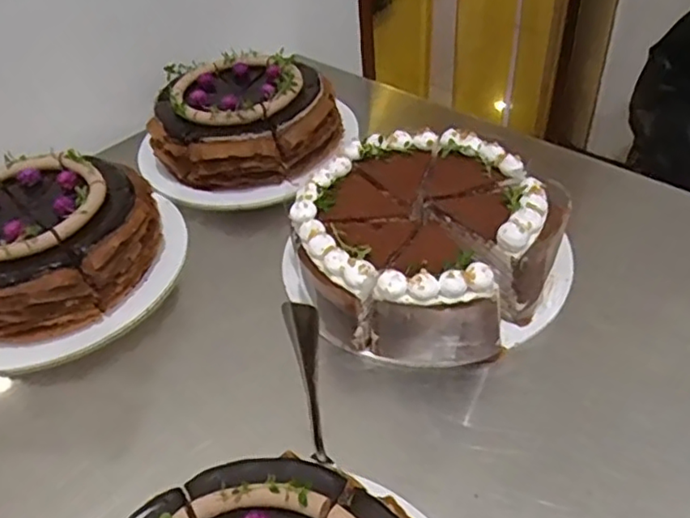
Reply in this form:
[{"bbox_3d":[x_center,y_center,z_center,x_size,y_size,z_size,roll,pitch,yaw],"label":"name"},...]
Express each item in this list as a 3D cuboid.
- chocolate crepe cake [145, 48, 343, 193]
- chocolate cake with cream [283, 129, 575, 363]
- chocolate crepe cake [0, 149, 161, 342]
[{"bbox_3d":[-0.093,-0.131,0.595,0.169,0.073,0.145,-9,42,-3],"label":"chocolate crepe cake"},{"bbox_3d":[0.058,-0.012,0.445,0.166,0.072,0.169,-4,42,3],"label":"chocolate cake with cream"},{"bbox_3d":[-0.234,-0.011,0.480,0.170,0.070,0.152,-6,42,1],"label":"chocolate crepe cake"}]

